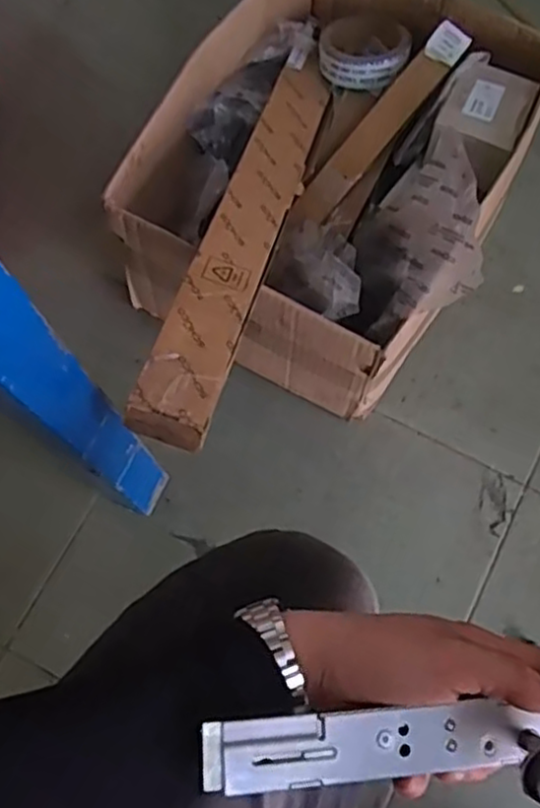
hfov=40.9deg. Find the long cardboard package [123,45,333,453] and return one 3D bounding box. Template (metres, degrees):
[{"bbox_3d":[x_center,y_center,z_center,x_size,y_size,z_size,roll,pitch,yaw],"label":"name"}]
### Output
[{"bbox_3d":[-0.015,-0.176,0.666,0.059,0.024,0.510,14,54,4],"label":"long cardboard package"}]

